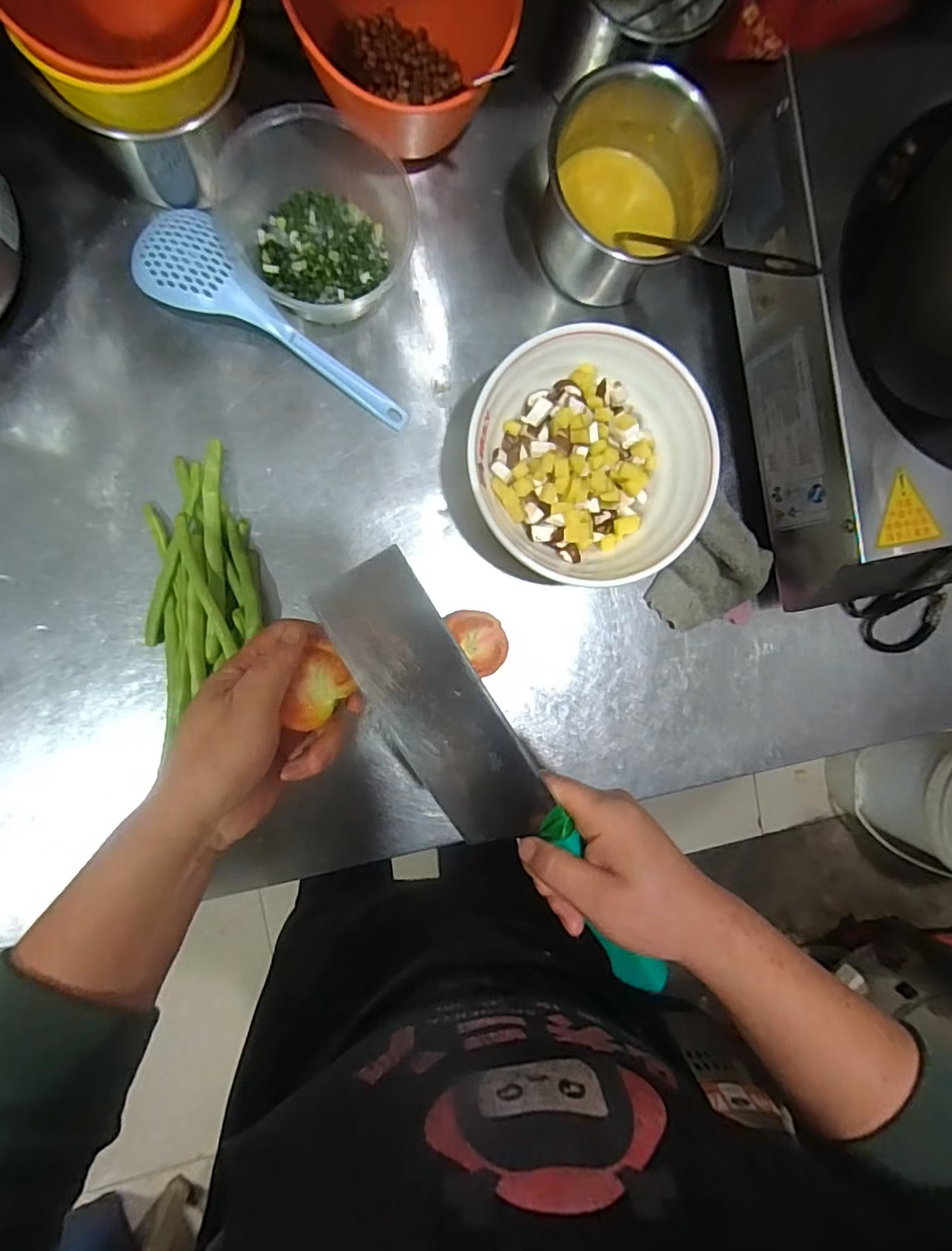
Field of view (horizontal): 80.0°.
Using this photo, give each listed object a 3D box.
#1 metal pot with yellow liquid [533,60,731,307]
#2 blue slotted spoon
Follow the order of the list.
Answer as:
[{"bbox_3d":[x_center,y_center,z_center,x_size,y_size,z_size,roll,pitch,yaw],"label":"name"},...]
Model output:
[{"bbox_3d":[0.124,-0.353,0.467,0.141,0.116,0.126,23,88,-9],"label":"metal pot with yellow liquid"},{"bbox_3d":[-0.154,-0.244,0.457,0.232,0.035,0.066,28,87,-8],"label":"blue slotted spoon"}]

